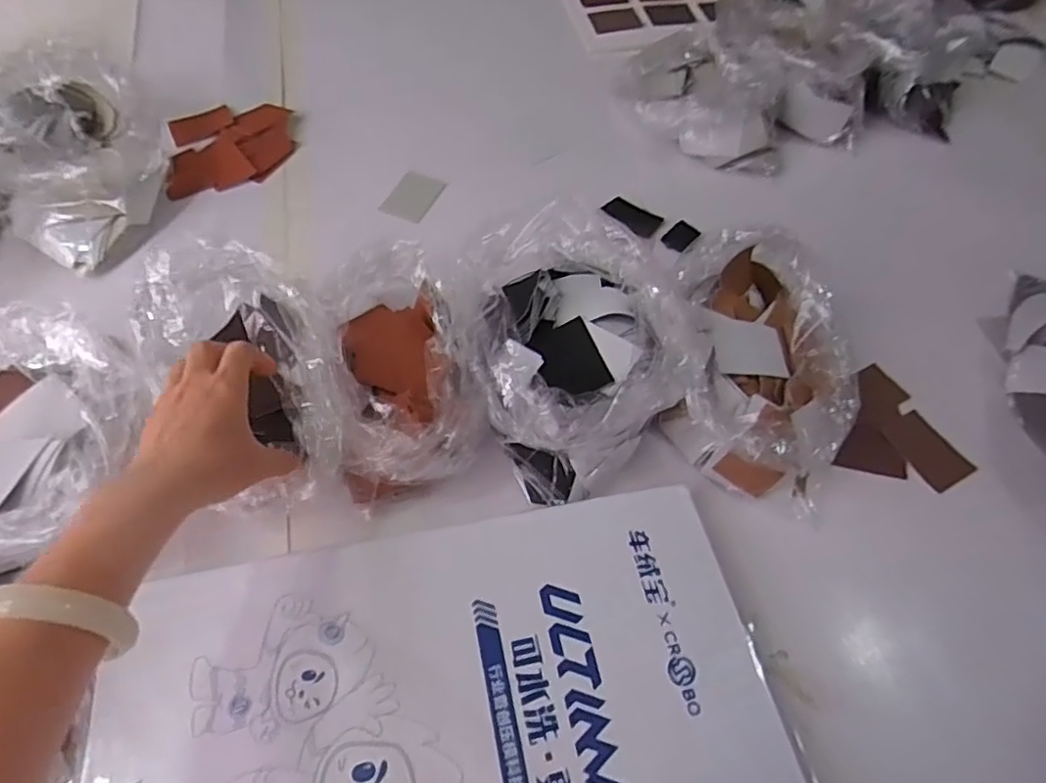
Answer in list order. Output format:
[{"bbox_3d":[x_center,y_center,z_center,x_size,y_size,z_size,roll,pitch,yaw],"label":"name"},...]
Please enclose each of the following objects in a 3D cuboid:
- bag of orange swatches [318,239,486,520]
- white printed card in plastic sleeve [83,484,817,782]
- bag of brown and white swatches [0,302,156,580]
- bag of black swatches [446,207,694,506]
[{"bbox_3d":[-0.105,-0.026,0.507,0.115,0.067,0.220,-10,60,-9],"label":"bag of orange swatches"},{"bbox_3d":[-0.039,0.224,0.363,0.403,0.010,0.300,-10,58,-11],"label":"white printed card in plastic sleeve"},{"bbox_3d":[-0.360,0.028,0.440,0.207,0.072,0.175,37,64,18],"label":"bag of brown and white swatches"},{"bbox_3d":[0.040,-0.043,0.498,0.171,0.079,0.216,-17,61,-13],"label":"bag of black swatches"}]

